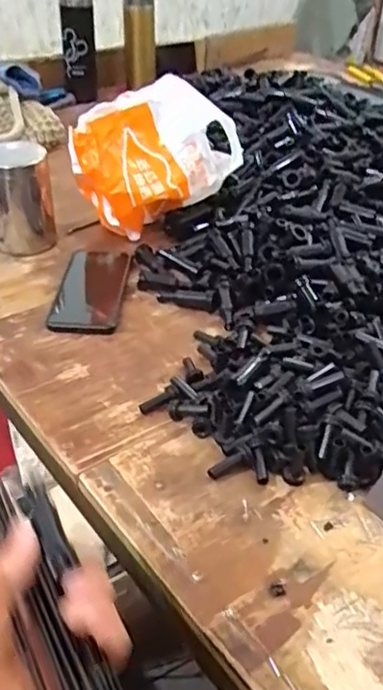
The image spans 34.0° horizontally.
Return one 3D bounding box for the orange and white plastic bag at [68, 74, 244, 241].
[{"bbox_3d":[-0.050,-0.232,0.792,0.209,0.148,0.104,-14,41,-21],"label":"orange and white plastic bag"}]

